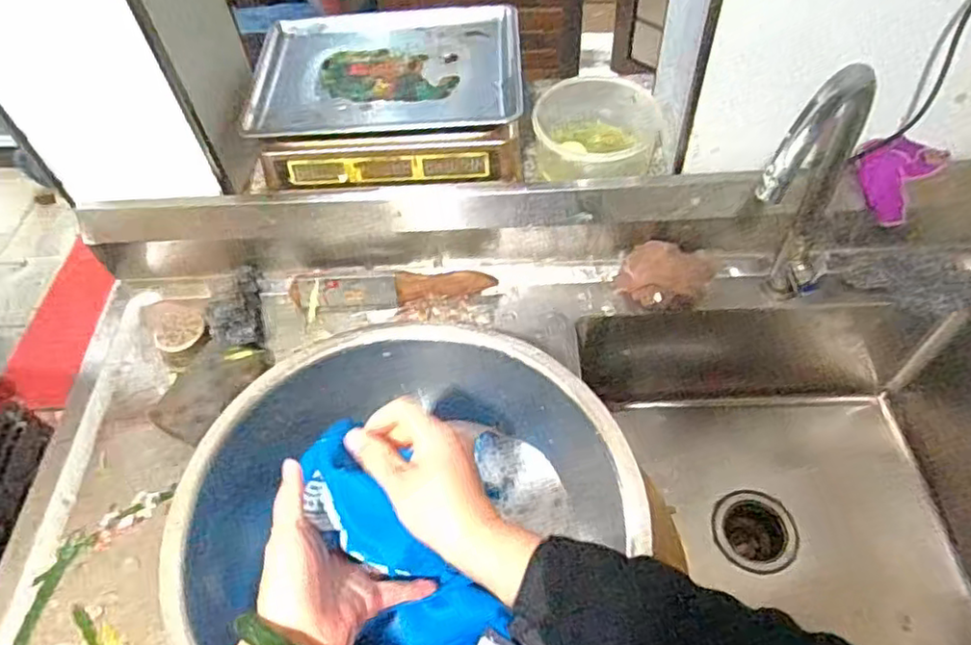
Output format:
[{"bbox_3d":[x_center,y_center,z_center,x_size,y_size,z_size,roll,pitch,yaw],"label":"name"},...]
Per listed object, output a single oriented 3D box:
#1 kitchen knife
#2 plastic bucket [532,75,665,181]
[{"bbox_3d":[-0.122,-0.046,0.846,0.259,0.047,0.023,-4,19,2],"label":"kitchen knife"},{"bbox_3d":[0.149,-0.258,0.860,0.159,0.082,0.159,-1,55,3],"label":"plastic bucket"}]

